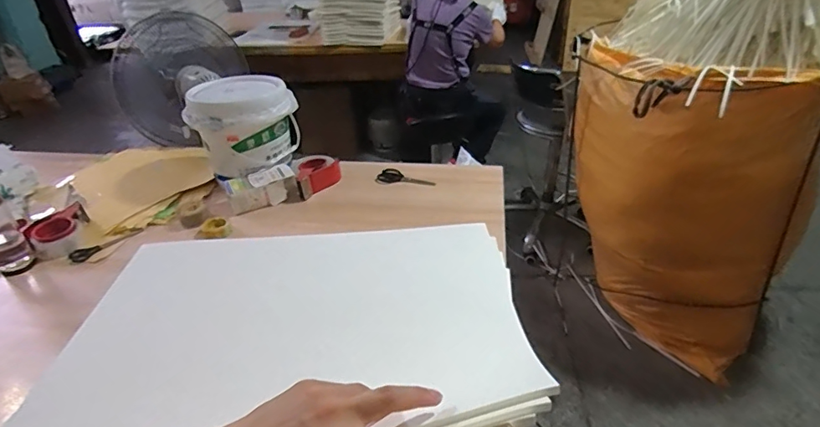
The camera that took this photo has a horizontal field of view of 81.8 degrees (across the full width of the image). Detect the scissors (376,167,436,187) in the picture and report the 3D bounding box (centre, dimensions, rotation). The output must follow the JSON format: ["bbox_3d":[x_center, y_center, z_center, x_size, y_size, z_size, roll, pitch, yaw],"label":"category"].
[{"bbox_3d":[-0.011,-0.105,1.331,0.161,0.016,0.074,1,32,5],"label":"scissors"}]

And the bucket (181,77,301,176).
[{"bbox_3d":[-0.458,-0.254,1.314,0.276,0.189,0.255,-13,34,-16],"label":"bucket"}]

